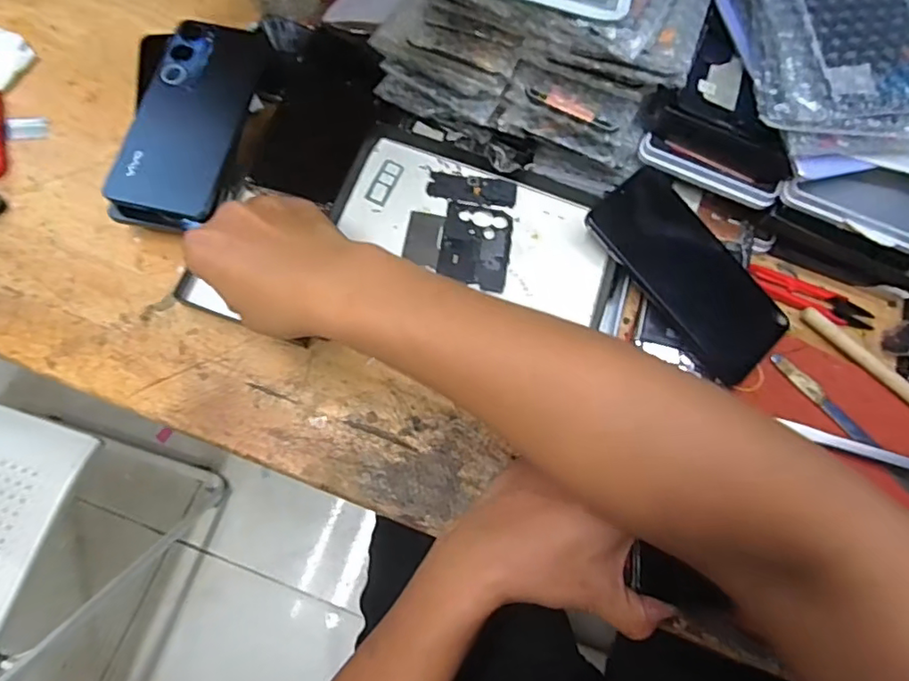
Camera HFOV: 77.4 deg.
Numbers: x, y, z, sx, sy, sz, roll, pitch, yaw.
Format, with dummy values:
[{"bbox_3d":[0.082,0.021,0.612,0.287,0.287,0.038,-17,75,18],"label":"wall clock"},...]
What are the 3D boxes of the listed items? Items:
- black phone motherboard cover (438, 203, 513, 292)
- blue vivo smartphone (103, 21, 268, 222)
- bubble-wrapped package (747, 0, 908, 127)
[{"bbox_3d":[0.016,-0.070,0.410,0.049,0.006,0.063,9,72,1],"label":"black phone motherboard cover"},{"bbox_3d":[-0.200,-0.171,0.432,0.076,0.008,0.166,15,74,-8],"label":"blue vivo smartphone"},{"bbox_3d":[0.240,-0.218,0.366,0.101,0.030,0.176,-1,72,-3],"label":"bubble-wrapped package"}]

